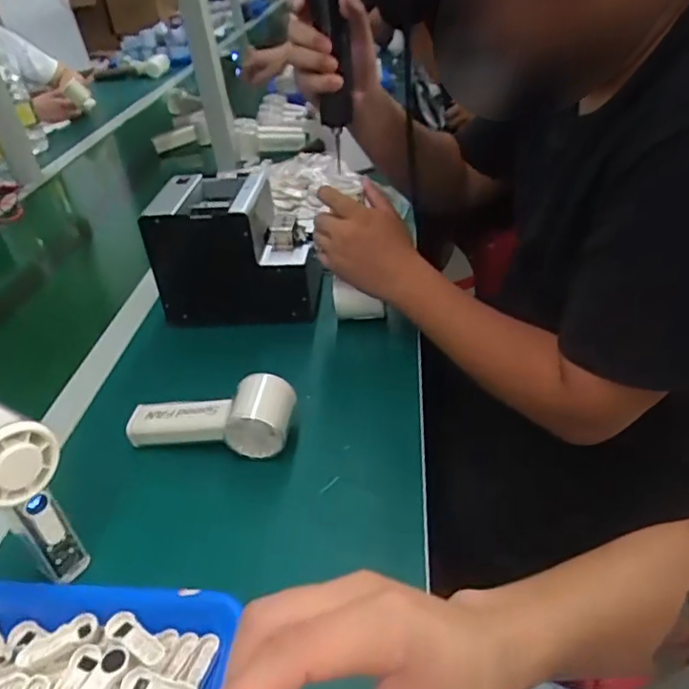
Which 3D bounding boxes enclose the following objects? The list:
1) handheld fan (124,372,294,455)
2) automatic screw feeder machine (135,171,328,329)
[{"bbox_3d":[-0.124,0.063,0.551,0.159,0.049,0.055,1,36,12],"label":"handheld fan"},{"bbox_3d":[-0.126,-0.119,0.728,0.186,0.146,0.136,-1,36,9],"label":"automatic screw feeder machine"}]

